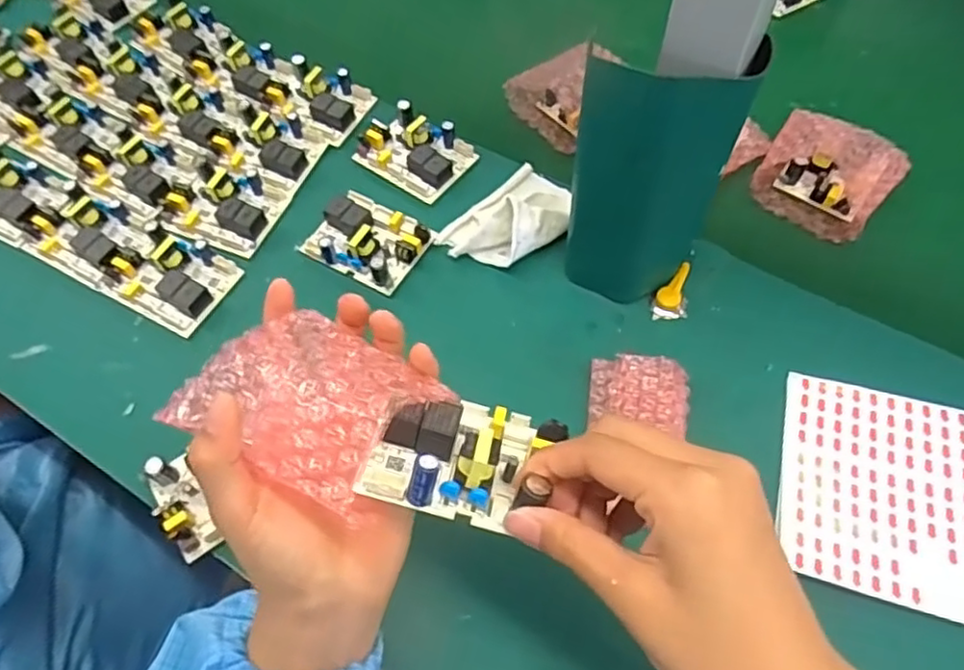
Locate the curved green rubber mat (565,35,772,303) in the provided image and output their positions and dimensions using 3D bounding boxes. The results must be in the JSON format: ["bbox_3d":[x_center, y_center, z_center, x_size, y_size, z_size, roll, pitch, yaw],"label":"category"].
[{"bbox_3d":[0.097,-0.088,0.398,0.087,0.161,0.055,17,61,11],"label":"curved green rubber mat"}]

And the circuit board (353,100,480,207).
[{"bbox_3d":[-0.053,-0.145,0.516,0.082,0.024,0.059,29,64,17],"label":"circuit board"}]

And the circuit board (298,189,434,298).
[{"bbox_3d":[-0.082,-0.071,0.472,0.078,0.021,0.060,28,64,17],"label":"circuit board"}]

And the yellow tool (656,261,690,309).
[{"bbox_3d":[0.131,-0.034,0.455,0.015,0.008,0.039,22,62,14],"label":"yellow tool"}]

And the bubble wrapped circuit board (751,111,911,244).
[{"bbox_3d":[0.266,-0.126,0.505,0.094,0.033,0.104,29,64,17],"label":"bubble wrapped circuit board"}]

